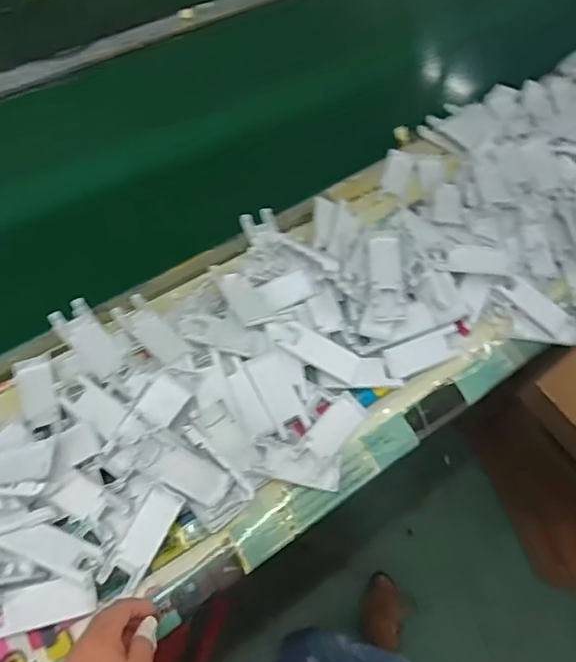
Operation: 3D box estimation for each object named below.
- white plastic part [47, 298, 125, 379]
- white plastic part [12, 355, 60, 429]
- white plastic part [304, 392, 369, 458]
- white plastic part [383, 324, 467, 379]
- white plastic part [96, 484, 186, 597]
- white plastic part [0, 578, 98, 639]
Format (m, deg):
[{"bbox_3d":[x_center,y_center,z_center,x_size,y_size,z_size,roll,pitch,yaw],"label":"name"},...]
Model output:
[{"bbox_3d":[-0.227,0.010,0.649,0.044,0.016,0.103,-37,73,-22],"label":"white plastic part"},{"bbox_3d":[-0.281,0.068,0.633,0.041,0.013,0.083,-15,66,-14],"label":"white plastic part"},{"bbox_3d":[0.054,0.107,0.636,0.085,0.008,0.037,-42,91,-28],"label":"white plastic part"},{"bbox_3d":[0.169,0.026,0.692,0.102,0.018,0.040,-17,67,-15],"label":"white plastic part"},{"bbox_3d":[-0.143,0.206,0.564,0.036,0.011,0.104,28,77,13],"label":"white plastic part"},{"bbox_3d":[-0.234,0.259,0.535,0.097,0.020,0.037,-13,62,-9],"label":"white plastic part"}]

